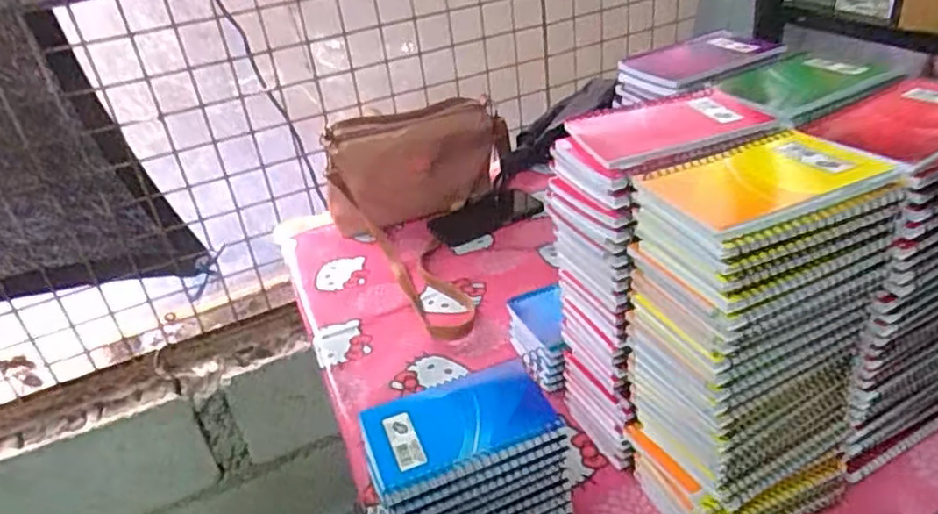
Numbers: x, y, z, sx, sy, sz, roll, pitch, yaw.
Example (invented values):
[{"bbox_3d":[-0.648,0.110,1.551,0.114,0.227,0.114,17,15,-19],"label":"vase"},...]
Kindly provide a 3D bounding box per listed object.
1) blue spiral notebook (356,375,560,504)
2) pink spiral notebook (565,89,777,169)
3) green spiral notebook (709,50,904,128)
[{"bbox_3d":[-0.008,0.120,0.479,0.132,0.014,0.074,-16,32,-12],"label":"blue spiral notebook"},{"bbox_3d":[0.149,-0.100,0.503,0.133,0.012,0.092,-13,32,-8],"label":"pink spiral notebook"},{"bbox_3d":[0.266,-0.142,0.546,0.139,0.011,0.105,-23,35,-23],"label":"green spiral notebook"}]

